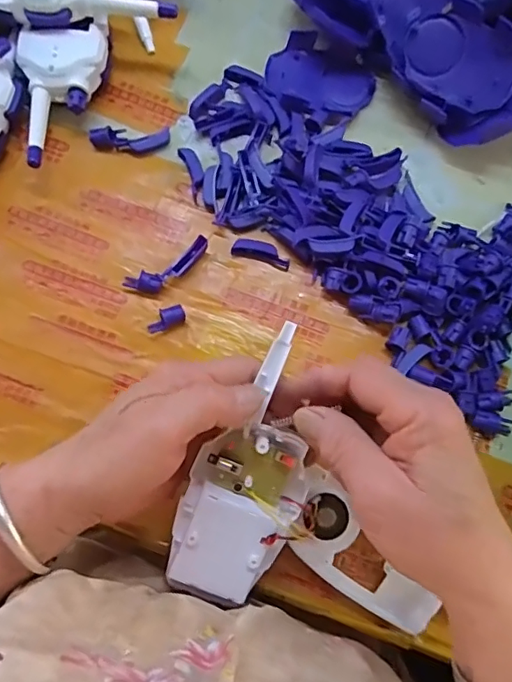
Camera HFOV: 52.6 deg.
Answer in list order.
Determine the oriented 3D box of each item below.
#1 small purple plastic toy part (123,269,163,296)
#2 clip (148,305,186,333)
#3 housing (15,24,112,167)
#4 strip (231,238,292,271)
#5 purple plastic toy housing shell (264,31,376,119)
[{"bbox_3d":[-0.080,-0.042,0.367,0.027,0.011,0.012,12,76,1],"label":"small purple plastic toy part"},{"bbox_3d":[-0.063,-0.015,0.361,0.027,0.012,0.011,-24,78,-8],"label":"clip"},{"bbox_3d":[-0.140,-0.182,0.388,0.065,0.035,0.109,-9,77,-4],"label":"housing"},{"bbox_3d":[0.005,-0.065,0.378,0.043,0.008,0.014,16,76,2],"label":"strip"},{"bbox_3d":[0.049,-0.206,0.410,0.081,0.016,0.064,33,77,6],"label":"purple plastic toy housing shell"}]

